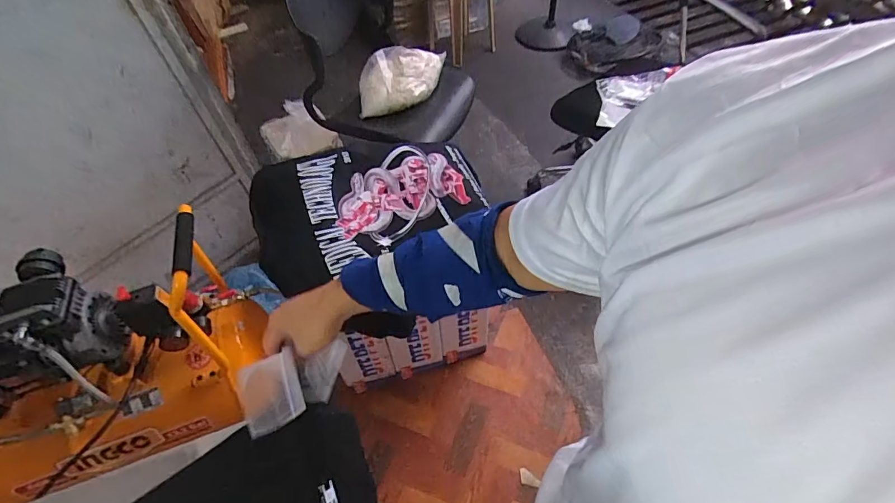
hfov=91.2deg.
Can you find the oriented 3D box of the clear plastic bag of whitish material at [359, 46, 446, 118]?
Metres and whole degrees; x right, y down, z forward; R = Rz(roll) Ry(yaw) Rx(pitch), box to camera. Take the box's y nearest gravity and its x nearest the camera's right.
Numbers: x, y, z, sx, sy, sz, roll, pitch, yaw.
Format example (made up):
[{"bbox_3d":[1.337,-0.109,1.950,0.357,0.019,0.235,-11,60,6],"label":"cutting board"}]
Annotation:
[{"bbox_3d":[-0.159,-0.595,1.481,0.375,0.124,0.177,-30,54,-17],"label":"clear plastic bag of whitish material"}]

